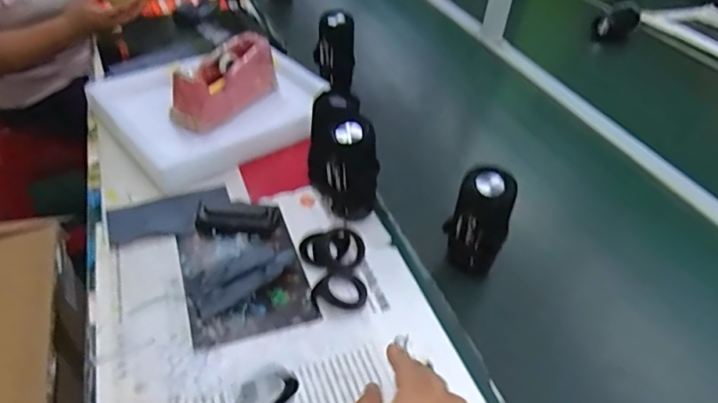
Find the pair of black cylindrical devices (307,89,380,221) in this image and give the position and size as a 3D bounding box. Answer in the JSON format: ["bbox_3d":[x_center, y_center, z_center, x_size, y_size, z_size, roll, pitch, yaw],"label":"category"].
[{"bbox_3d":[-0.023,-0.057,0.703,0.088,0.153,0.106,-1,41,-6],"label":"pair of black cylindrical devices"}]

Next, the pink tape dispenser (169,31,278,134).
[{"bbox_3d":[-0.228,-0.206,0.877,0.073,0.109,0.214,10,42,37],"label":"pink tape dispenser"}]

